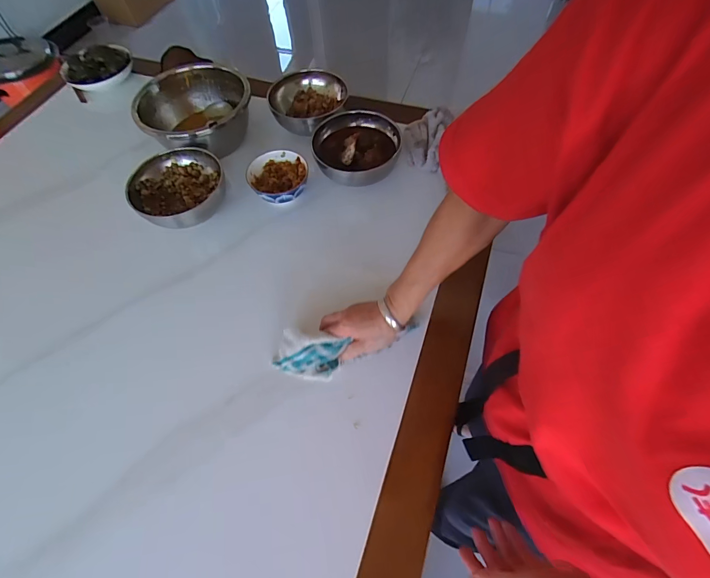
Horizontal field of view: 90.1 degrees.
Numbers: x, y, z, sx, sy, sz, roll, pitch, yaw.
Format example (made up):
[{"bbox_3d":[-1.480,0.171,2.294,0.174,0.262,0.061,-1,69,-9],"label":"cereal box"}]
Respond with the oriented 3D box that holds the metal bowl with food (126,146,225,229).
[{"bbox_3d":[-0.329,-0.184,0.675,0.168,0.072,0.173,-1,61,2],"label":"metal bowl with food"}]

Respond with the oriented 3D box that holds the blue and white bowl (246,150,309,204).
[{"bbox_3d":[-0.145,-0.208,0.685,0.110,0.051,0.112,-1,61,2],"label":"blue and white bowl"}]

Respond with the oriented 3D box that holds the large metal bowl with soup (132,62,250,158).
[{"bbox_3d":[-0.334,-0.379,0.774,0.222,0.136,0.237,-1,61,2],"label":"large metal bowl with soup"}]

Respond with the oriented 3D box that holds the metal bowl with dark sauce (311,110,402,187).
[{"bbox_3d":[0.002,-0.264,0.692,0.152,0.073,0.167,-1,61,2],"label":"metal bowl with dark sauce"}]

